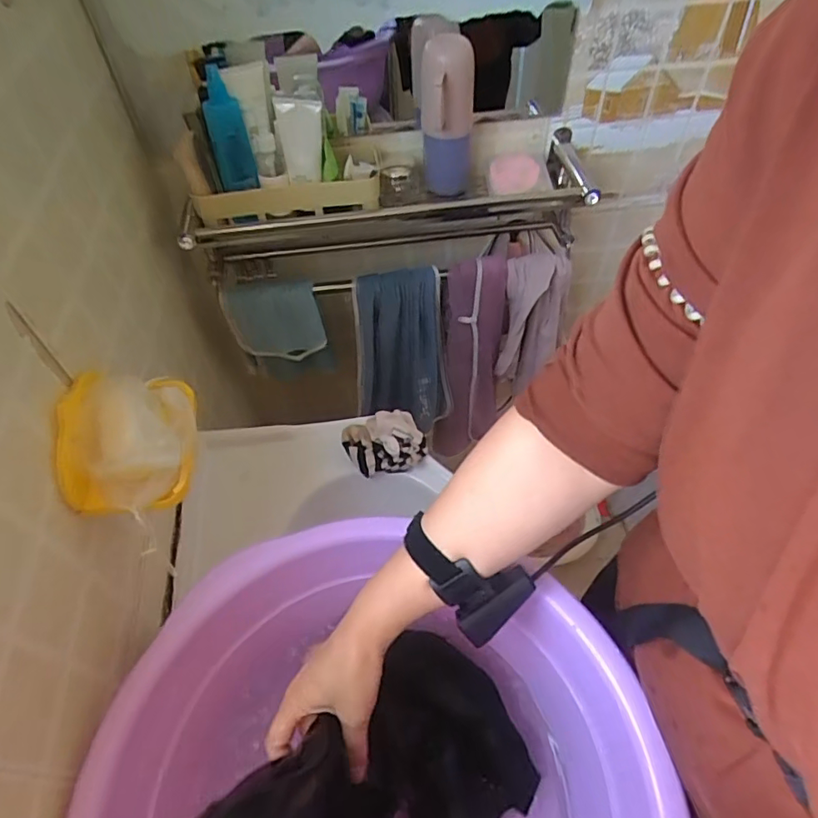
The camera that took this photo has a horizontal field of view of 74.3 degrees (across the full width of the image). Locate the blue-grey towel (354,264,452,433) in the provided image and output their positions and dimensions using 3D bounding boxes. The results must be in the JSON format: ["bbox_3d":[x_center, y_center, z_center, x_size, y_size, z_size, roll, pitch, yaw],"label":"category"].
[{"bbox_3d":[-0.009,-0.090,0.941,0.159,0.313,0.086,3,52,5],"label":"blue-grey towel"}]

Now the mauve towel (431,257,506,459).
[{"bbox_3d":[0.116,-0.068,1.015,0.121,0.463,0.064,3,52,5],"label":"mauve towel"}]

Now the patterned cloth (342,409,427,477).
[{"bbox_3d":[-0.035,0.042,0.750,0.114,0.049,0.085,-5,52,-1],"label":"patterned cloth"}]

